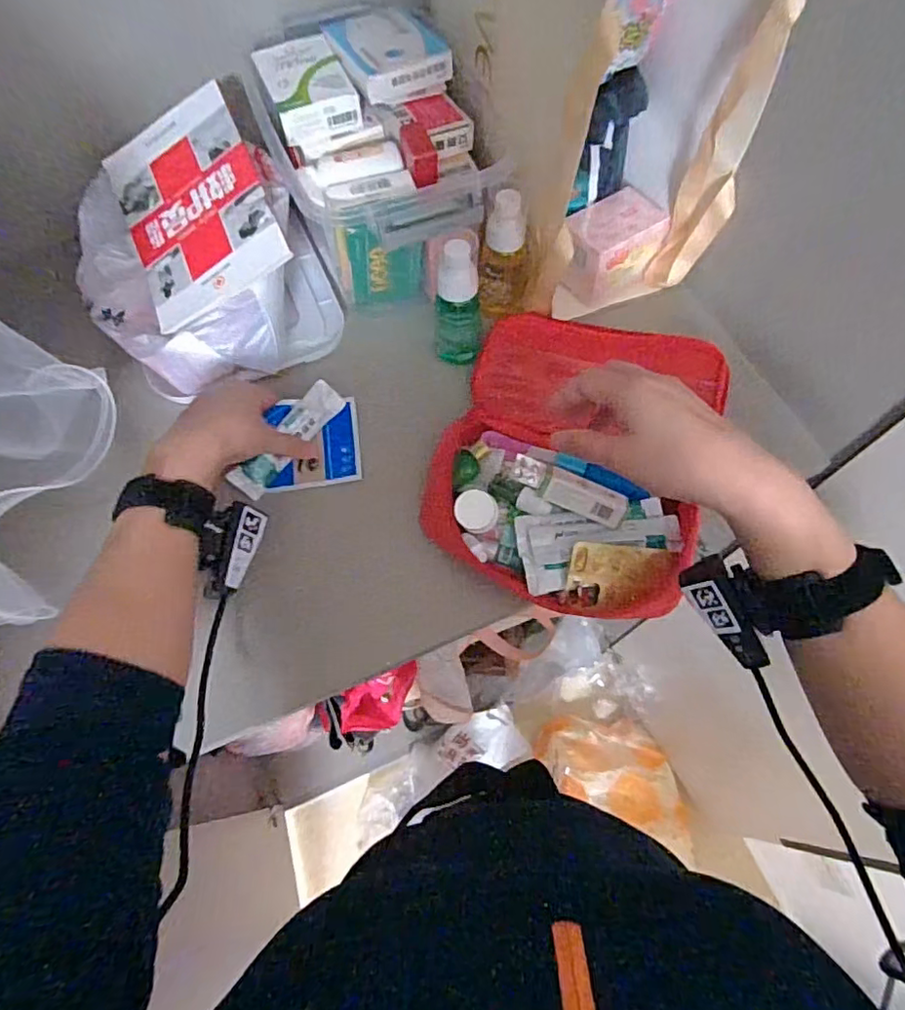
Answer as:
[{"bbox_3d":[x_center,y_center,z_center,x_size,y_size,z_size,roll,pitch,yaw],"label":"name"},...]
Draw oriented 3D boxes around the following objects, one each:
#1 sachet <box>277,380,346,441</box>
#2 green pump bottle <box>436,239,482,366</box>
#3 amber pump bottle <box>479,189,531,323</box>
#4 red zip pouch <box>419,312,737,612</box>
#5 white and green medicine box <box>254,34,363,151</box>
[{"bbox_3d":[-0.133,-0.090,0.548,0.033,0.005,0.058,43,75,-13],"label":"sachet"},{"bbox_3d":[0.006,-0.181,0.527,0.040,0.120,0.033,2,66,2],"label":"green pump bottle"},{"bbox_3d":[0.052,-0.234,0.547,0.049,0.115,0.038,4,66,2],"label":"amber pump bottle"},{"bbox_3d":[0.110,-0.057,0.507,0.230,0.067,0.285,18,68,8],"label":"red zip pouch"},{"bbox_3d":[-0.139,-0.397,0.541,0.073,0.027,0.104,-22,68,-9],"label":"white and green medicine box"}]

